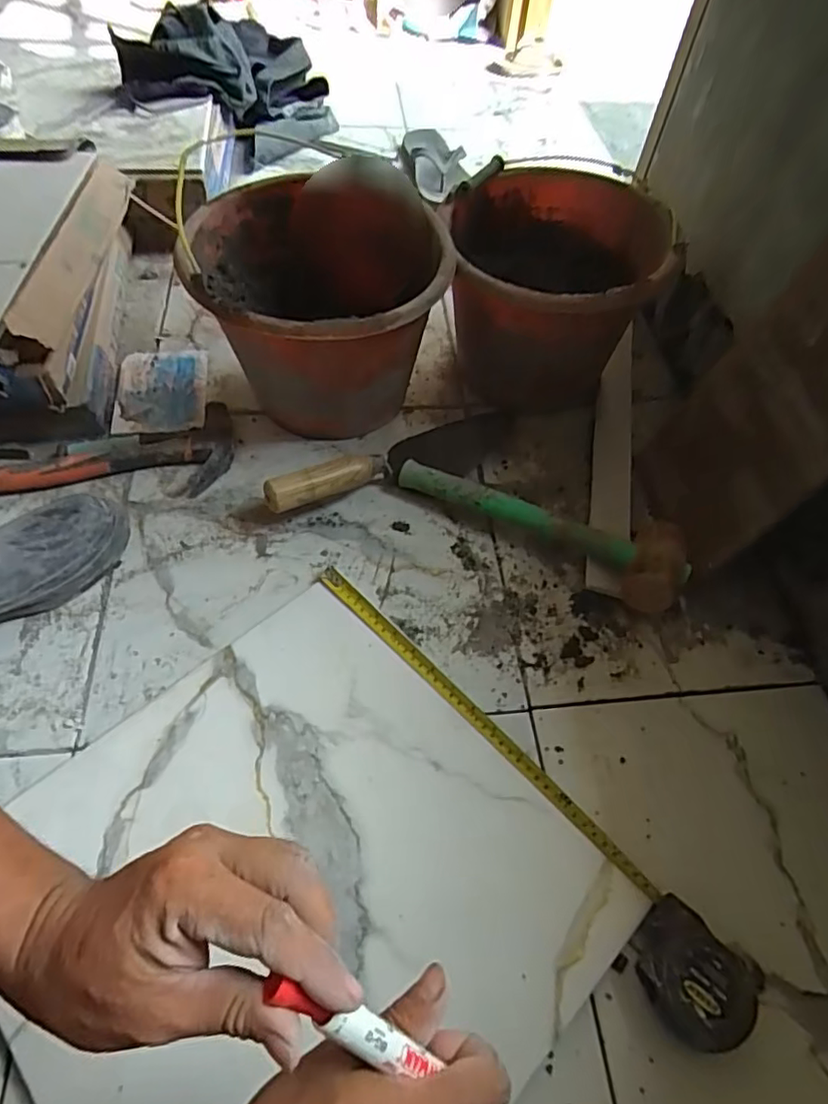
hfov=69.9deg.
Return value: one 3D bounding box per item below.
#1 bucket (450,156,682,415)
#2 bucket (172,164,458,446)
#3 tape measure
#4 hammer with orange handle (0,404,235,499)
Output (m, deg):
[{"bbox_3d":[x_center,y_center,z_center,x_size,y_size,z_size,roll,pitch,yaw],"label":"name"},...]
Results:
[{"bbox_3d":[0.161,-0.313,0.739,0.241,0.200,0.283,15,57,6],"label":"bucket"},{"bbox_3d":[-0.106,-0.257,0.683,0.256,0.210,0.289,-15,59,-14],"label":"bucket"},{"bbox_3d":[0.072,0.177,0.503,0.067,0.040,0.470,-34,65,-23],"label":"tape measure"},{"bbox_3d":[-0.371,-0.107,0.663,0.325,0.030,0.115,-7,58,-8],"label":"hammer with orange handle"}]

